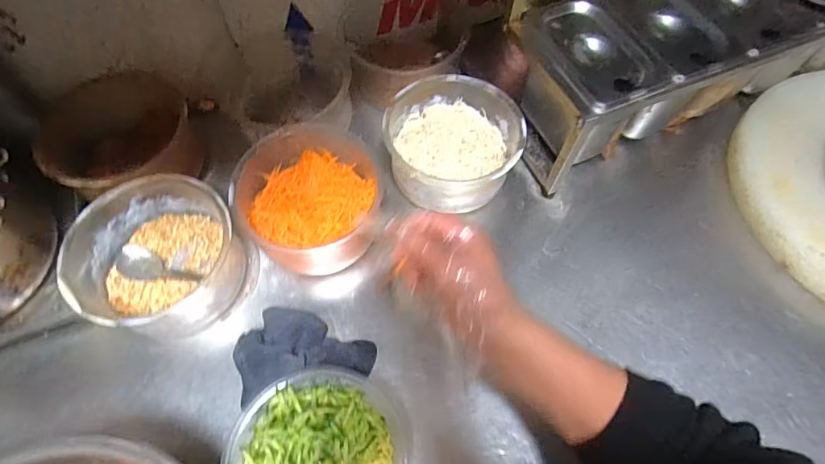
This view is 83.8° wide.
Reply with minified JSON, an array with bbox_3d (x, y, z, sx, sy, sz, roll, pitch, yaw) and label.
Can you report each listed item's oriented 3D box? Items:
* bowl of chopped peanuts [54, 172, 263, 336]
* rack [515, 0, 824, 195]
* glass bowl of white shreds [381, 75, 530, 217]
[{"bbox_3d":[-0.289,0.034,0.532,0.172,0.103,0.166,0,63,0],"label":"bowl of chopped peanuts"},{"bbox_3d":[0.405,-0.266,0.655,0.561,0.200,0.196,-22,65,-11],"label":"rack"},{"bbox_3d":[0.051,-0.115,0.617,0.168,0.089,0.177,0,63,0],"label":"glass bowl of white shreds"}]

